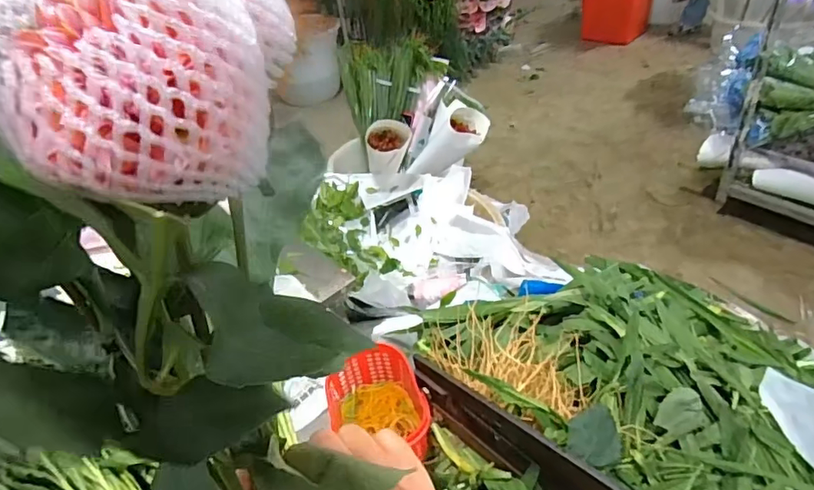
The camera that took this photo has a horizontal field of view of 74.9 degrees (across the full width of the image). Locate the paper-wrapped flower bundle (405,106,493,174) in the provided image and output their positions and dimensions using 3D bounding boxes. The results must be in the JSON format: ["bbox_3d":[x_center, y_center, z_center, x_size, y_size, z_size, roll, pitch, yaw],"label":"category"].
[{"bbox_3d":[0.140,-0.338,1.840,0.161,0.300,0.186,42,30,3],"label":"paper-wrapped flower bundle"}]

